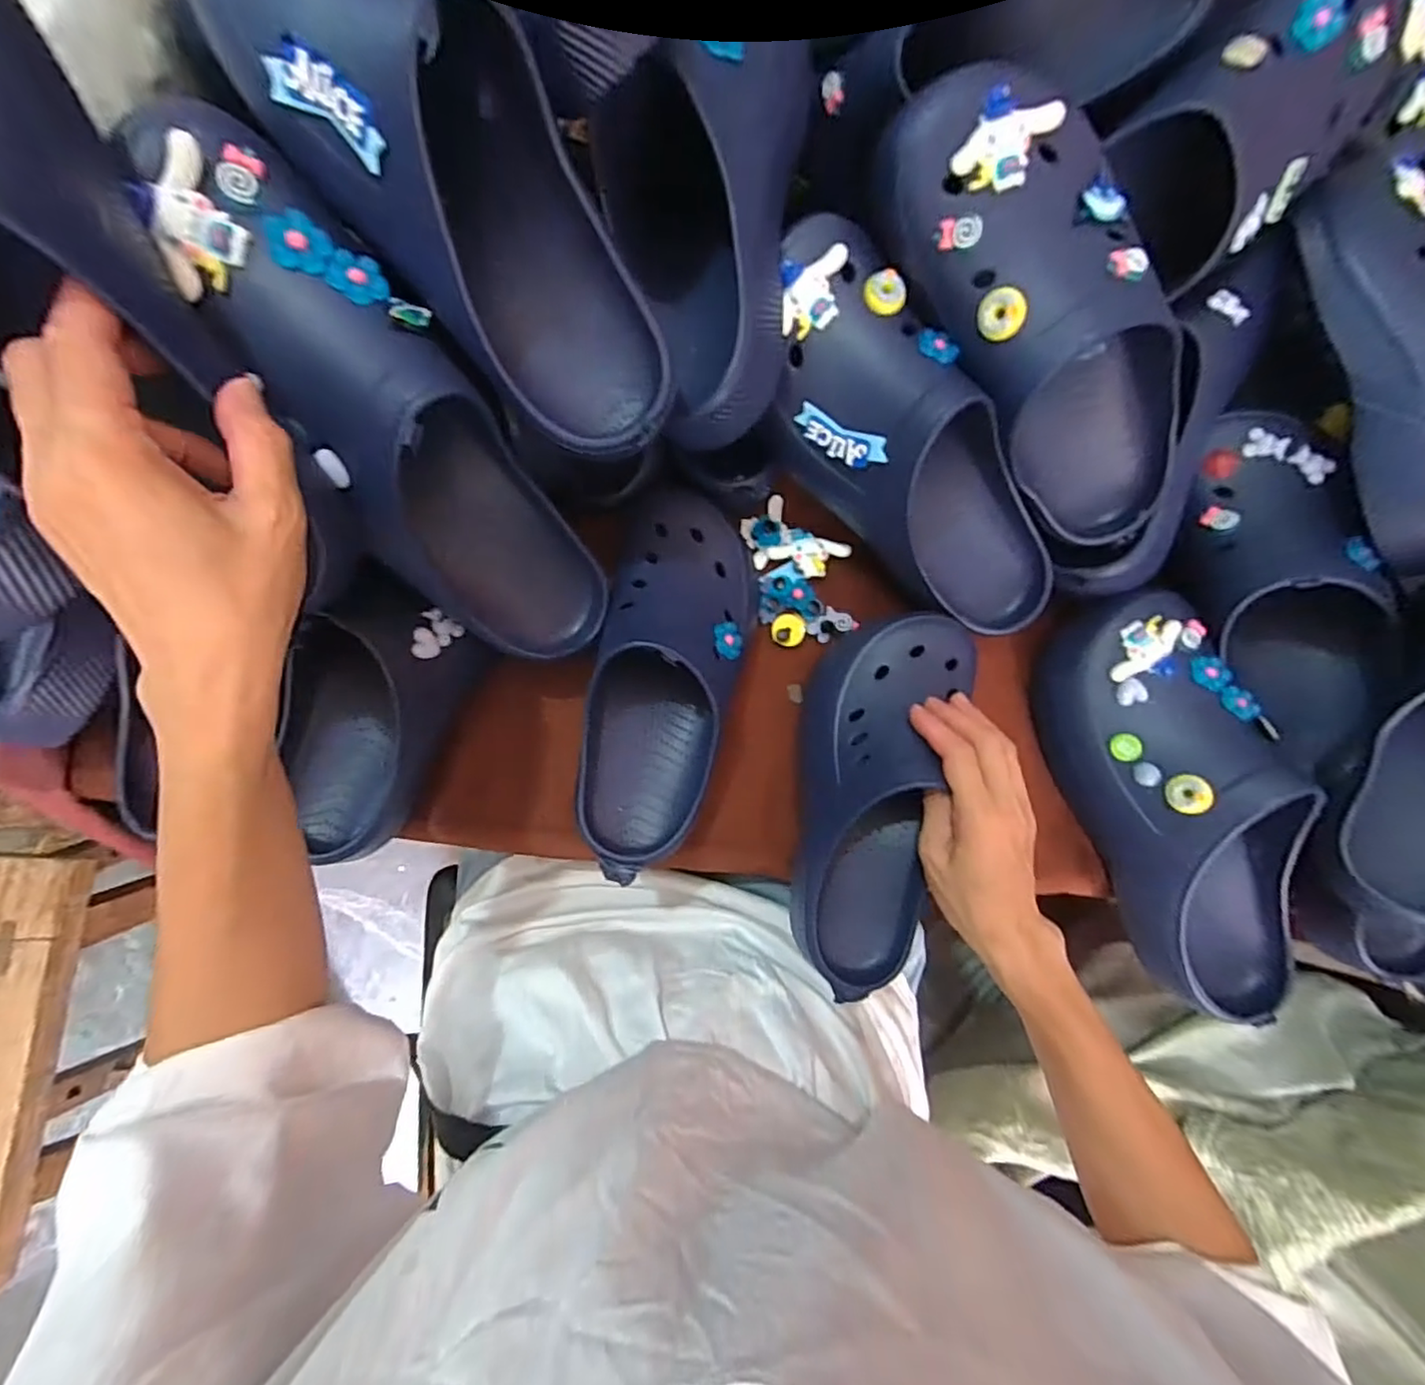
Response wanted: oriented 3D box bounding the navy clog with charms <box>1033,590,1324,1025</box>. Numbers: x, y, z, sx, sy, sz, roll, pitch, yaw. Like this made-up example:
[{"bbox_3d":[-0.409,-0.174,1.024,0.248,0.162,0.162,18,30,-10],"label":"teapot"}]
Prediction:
[{"bbox_3d":[0.333,0.078,0.429,0.110,0.091,0.300,-19,84,-6],"label":"navy clog with charms"}]

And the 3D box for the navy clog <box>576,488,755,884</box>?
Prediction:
[{"bbox_3d":[-0.027,-0.012,0.406,0.108,0.083,0.264,6,82,-3],"label":"navy clog"}]

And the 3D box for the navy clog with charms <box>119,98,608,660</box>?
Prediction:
[{"bbox_3d":[-0.154,-0.124,0.329,0.092,0.295,0.099,-39,46,-8],"label":"navy clog with charms"}]

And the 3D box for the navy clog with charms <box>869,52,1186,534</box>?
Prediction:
[{"bbox_3d":[0.203,-0.214,0.373,0.282,0.101,0.116,42,81,-27],"label":"navy clog with charms"}]

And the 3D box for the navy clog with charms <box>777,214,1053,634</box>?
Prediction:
[{"bbox_3d":[0.130,-0.153,0.410,0.105,0.104,0.296,-44,110,-8],"label":"navy clog with charms"}]

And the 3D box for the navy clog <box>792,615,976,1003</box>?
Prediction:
[{"bbox_3d":[0.113,0.071,0.419,0.101,0.082,0.255,10,86,-3],"label":"navy clog"}]

